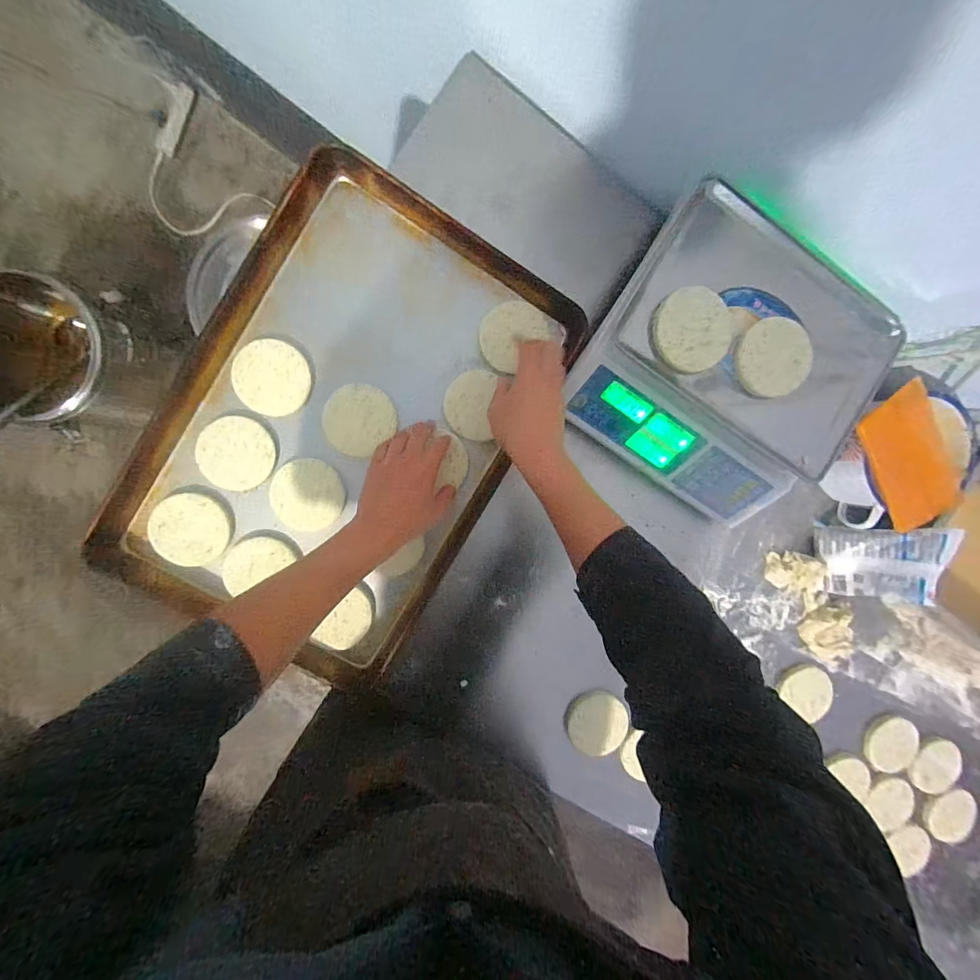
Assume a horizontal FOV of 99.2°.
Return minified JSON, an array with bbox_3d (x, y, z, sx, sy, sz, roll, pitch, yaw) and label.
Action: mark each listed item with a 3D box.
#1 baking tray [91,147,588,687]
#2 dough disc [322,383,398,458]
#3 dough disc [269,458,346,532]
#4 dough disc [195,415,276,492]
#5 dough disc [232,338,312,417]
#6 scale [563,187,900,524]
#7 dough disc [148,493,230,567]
[{"bbox_3d":[-0.191,-0.082,0.561,0.416,0.059,0.603,31,88,-8],"label":"baking tray"},{"bbox_3d":[-0.182,-0.098,0.574,0.088,0.016,0.095,-1,94,-7],"label":"dough disc"},{"bbox_3d":[-0.254,0.007,0.583,0.097,0.009,0.098,-1,94,-7],"label":"dough disc"},{"bbox_3d":[-0.341,-0.049,0.559,0.091,0.013,0.096,-1,94,-7],"label":"dough disc"},{"bbox_3d":[-0.292,-0.152,0.557,0.092,0.015,0.099,-1,94,-7],"label":"dough disc"},{"bbox_3d":[0.314,-0.167,0.548,0.350,0.105,0.335,33,90,-8],"label":"scale"},{"bbox_3d":[-0.400,0.053,0.557,0.085,0.017,0.096,-40,98,-2],"label":"dough disc"}]

